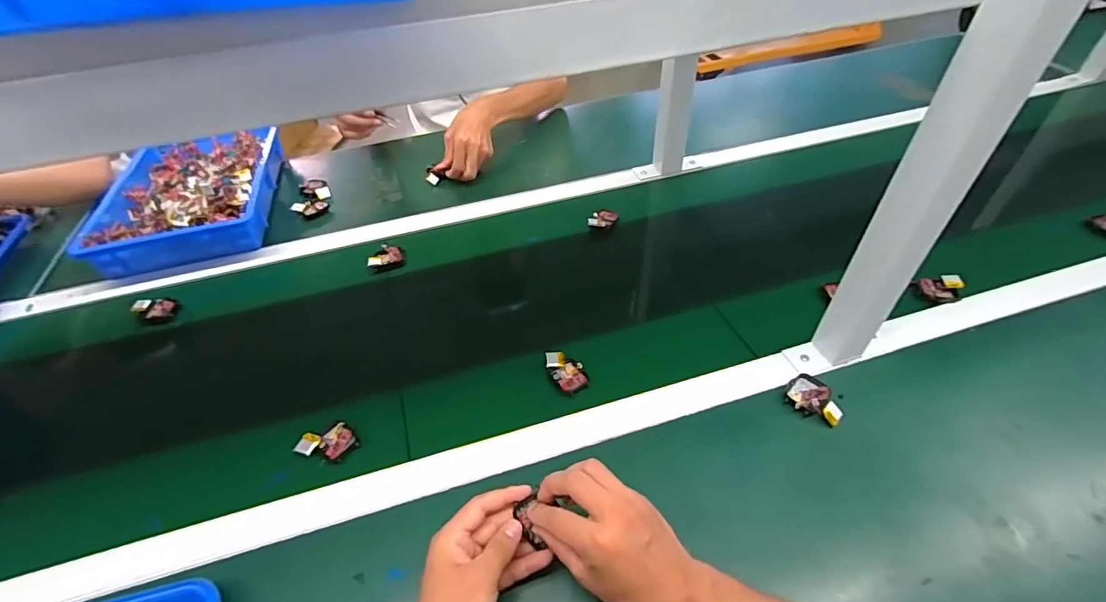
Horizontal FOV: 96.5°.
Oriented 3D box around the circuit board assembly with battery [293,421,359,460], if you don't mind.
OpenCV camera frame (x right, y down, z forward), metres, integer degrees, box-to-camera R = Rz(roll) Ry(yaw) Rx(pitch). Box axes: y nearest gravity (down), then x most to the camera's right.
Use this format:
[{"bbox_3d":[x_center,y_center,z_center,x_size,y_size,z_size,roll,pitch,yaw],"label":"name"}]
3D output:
[{"bbox_3d":[-0.240,0.153,0.525,0.054,0.012,0.041,-31,51,-23],"label":"circuit board assembly with battery"}]

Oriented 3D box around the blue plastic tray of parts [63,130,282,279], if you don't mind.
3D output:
[{"bbox_3d":[-0.607,-0.185,0.838,0.243,0.057,0.360,-13,46,-8],"label":"blue plastic tray of parts"}]

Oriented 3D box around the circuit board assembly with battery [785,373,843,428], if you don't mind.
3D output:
[{"bbox_3d":[0.283,0.100,0.530,0.056,0.018,0.049,23,52,24],"label":"circuit board assembly with battery"}]

